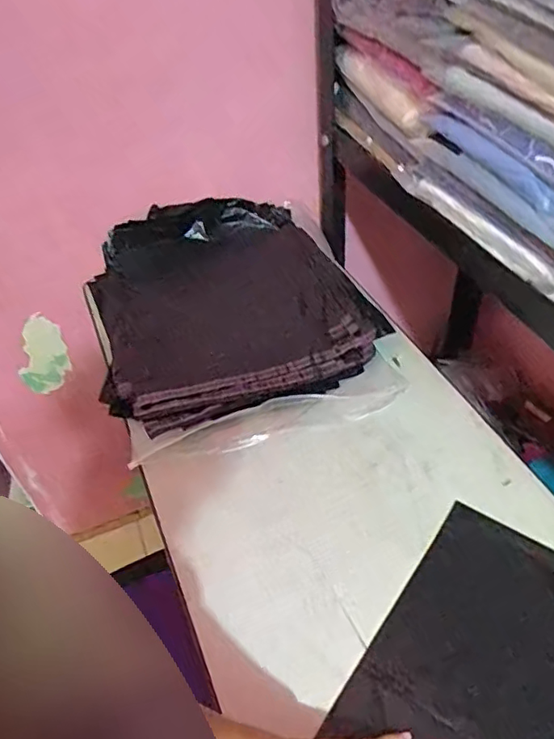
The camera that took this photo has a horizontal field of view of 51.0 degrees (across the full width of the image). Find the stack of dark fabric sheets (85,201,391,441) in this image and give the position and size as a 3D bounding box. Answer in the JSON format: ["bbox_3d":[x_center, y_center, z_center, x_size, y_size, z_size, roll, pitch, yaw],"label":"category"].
[{"bbox_3d":[-0.082,-0.122,0.940,0.415,0.082,0.450,-15,47,-11],"label":"stack of dark fabric sheets"}]

